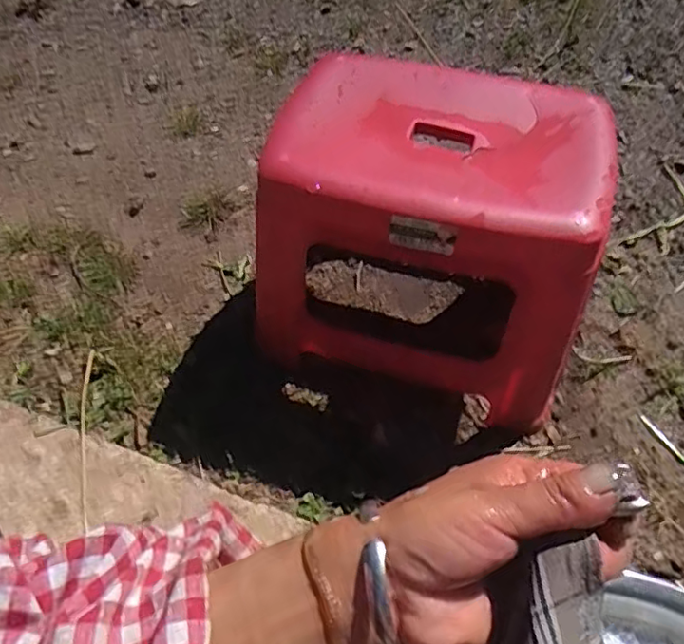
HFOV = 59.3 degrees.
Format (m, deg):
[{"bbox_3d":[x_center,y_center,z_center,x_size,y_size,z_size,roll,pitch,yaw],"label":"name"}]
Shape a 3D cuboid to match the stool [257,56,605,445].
[{"bbox_3d":[0.083,-0.098,0.616,0.298,0.228,0.220,12,53,9],"label":"stool"}]

